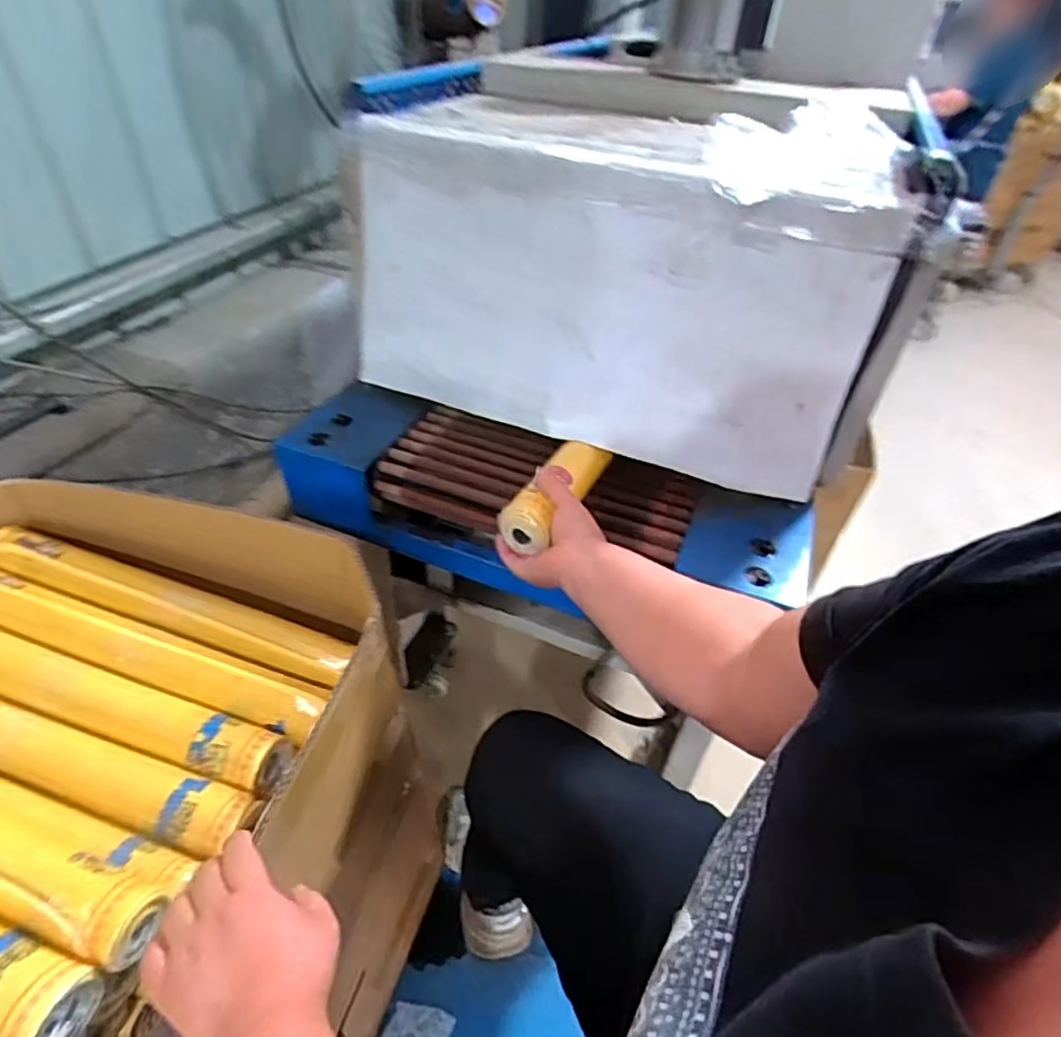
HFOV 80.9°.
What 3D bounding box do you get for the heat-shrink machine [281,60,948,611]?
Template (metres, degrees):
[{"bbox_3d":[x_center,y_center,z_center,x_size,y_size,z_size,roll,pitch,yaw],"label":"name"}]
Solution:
[{"bbox_3d":[0.090,-0.254,0.803,0.663,0.432,0.580,17,43,14],"label":"heat-shrink machine"}]

